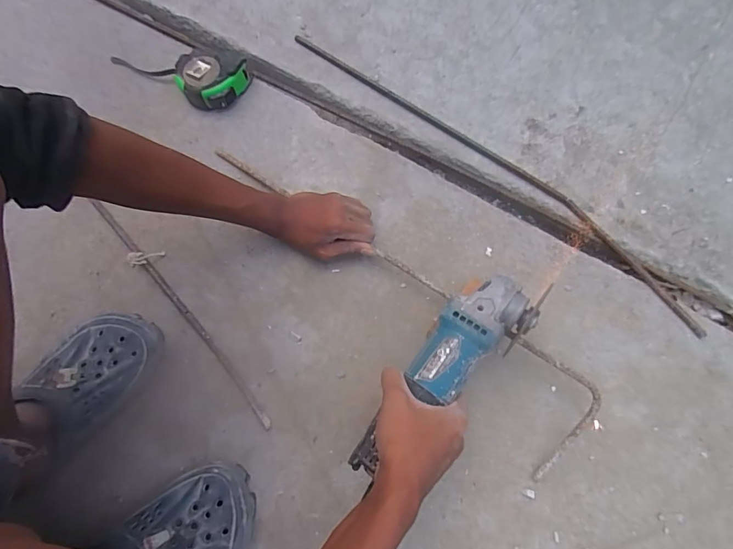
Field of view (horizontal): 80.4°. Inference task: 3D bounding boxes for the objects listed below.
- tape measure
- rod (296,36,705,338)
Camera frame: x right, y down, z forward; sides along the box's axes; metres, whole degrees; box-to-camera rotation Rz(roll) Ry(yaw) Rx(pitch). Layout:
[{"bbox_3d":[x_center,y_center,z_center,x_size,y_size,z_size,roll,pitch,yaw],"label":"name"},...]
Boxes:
[{"bbox_3d":[-0.278,-0.314,0.643,0.209,0.048,0.085,30,75,9],"label":"tape measure"},{"bbox_3d":[0.174,-0.159,0.607,0.683,0.016,0.050,39,77,12],"label":"rod"}]

